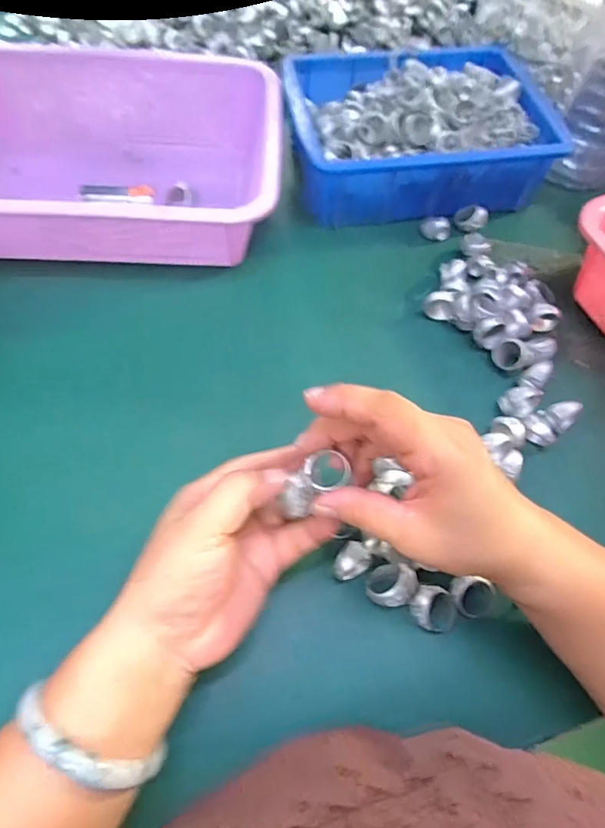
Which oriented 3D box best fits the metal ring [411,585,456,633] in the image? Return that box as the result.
[{"bbox_3d":[0.081,0.119,0.301,0.028,0.012,0.026,2,62,-3],"label":"metal ring"}]

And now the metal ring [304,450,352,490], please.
[{"bbox_3d":[0.013,0.030,0.256,0.022,0.005,0.019,-13,64,-10],"label":"metal ring"}]

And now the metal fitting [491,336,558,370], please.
[{"bbox_3d":[0.181,-0.049,0.395,0.049,0.017,0.028,-14,64,-11],"label":"metal fitting"}]

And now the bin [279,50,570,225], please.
[{"bbox_3d":[0.107,-0.283,0.485,0.239,0.072,0.181,-4,63,-6],"label":"bin"}]

